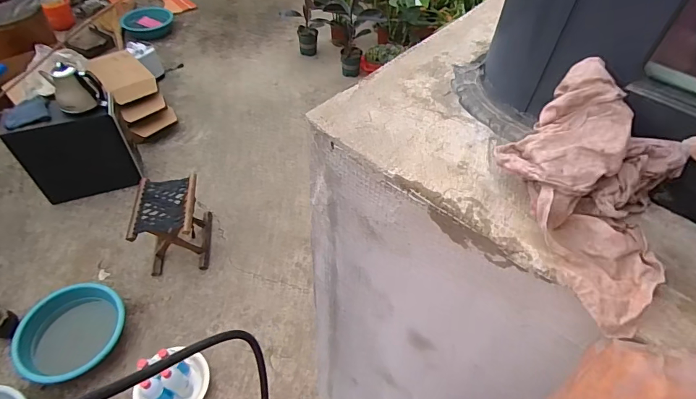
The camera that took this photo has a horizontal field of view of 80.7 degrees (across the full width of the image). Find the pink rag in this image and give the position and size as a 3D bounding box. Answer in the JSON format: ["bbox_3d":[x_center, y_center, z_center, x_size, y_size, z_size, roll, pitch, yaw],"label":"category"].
[{"bbox_3d":[0.164,-0.008,0.273,0.116,0.081,0.138,26,54,15],"label":"pink rag"}]

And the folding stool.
[{"bbox_3d":[-0.694,0.100,1.618,0.243,0.283,0.274,-6,51,-8],"label":"folding stool"}]

